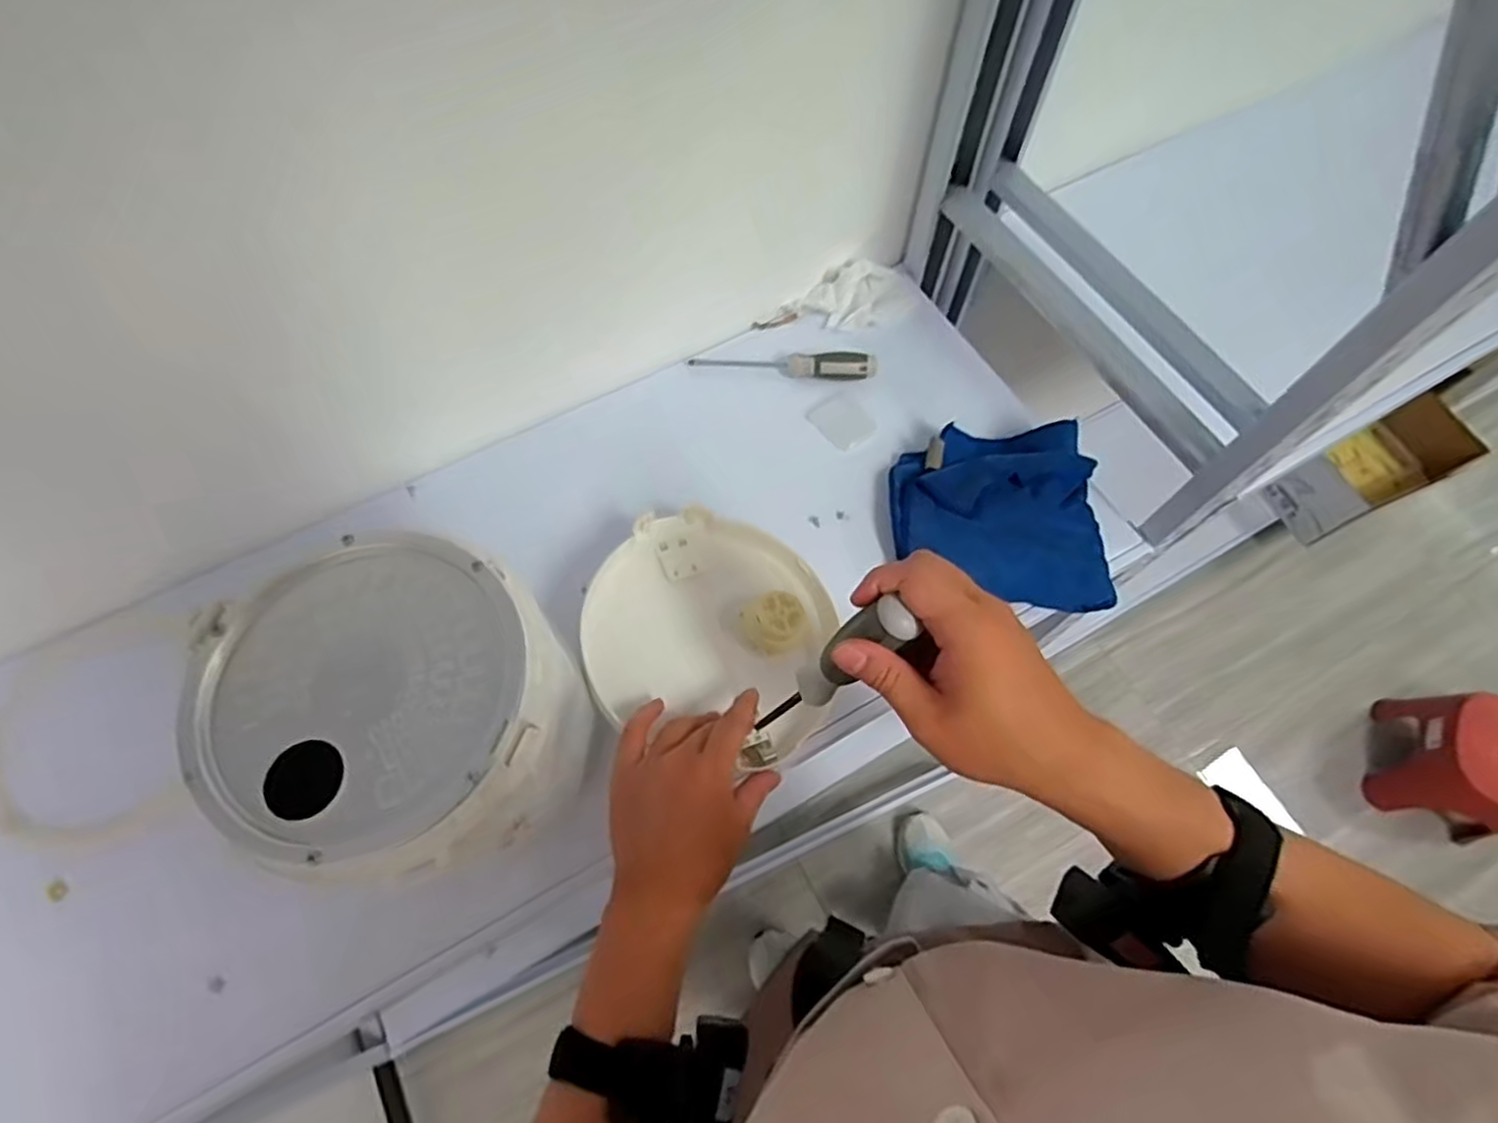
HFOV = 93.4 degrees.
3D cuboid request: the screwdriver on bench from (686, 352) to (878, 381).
[{"bbox_3d":[0.034,-0.199,0.718,0.188,0.027,0.028,6,66,3],"label":"screwdriver on bench"}]

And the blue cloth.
[{"bbox_3d":[0.222,-0.048,0.628,0.179,0.034,0.165,6,66,3],"label":"blue cloth"}]

